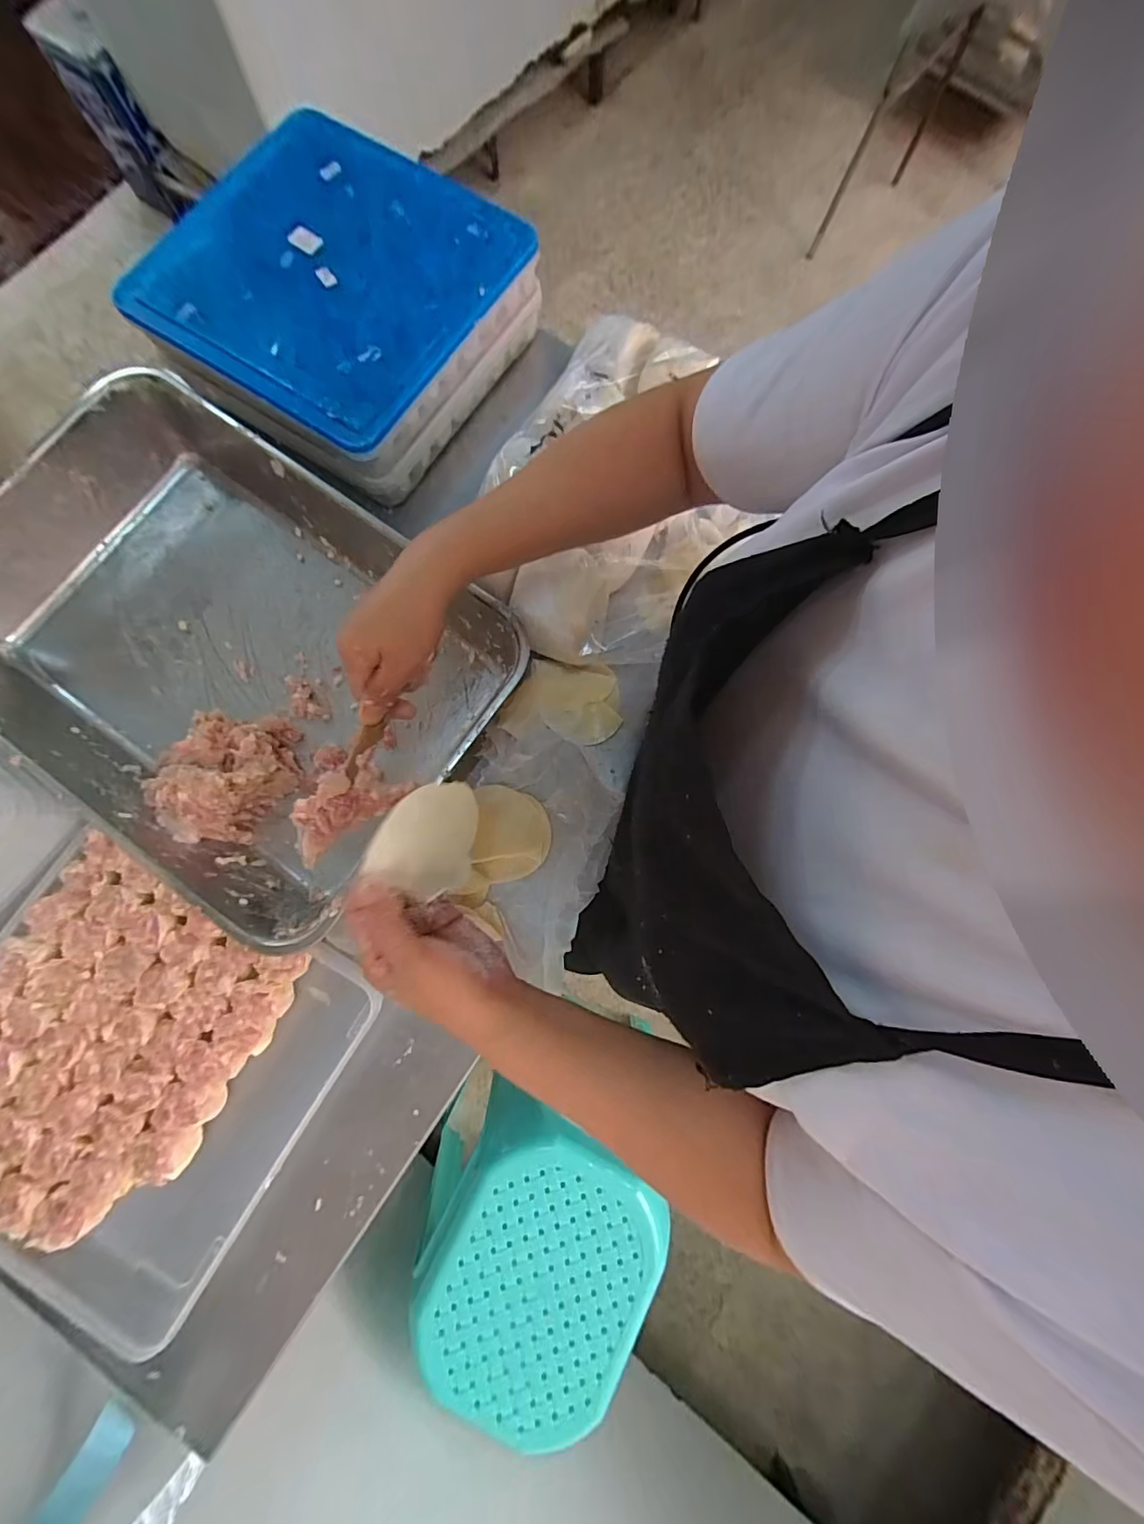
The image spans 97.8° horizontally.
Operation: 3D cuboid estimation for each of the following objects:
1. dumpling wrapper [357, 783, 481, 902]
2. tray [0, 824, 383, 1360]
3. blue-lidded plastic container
[{"bbox_3d":[-0.092,0.051,0.322,0.007,0.076,0.075,17,101,35],"label":"dumpling wrapper"},{"bbox_3d":[-0.364,0.252,0.421,0.293,0.057,0.294,30,81,4],"label":"tray"},{"bbox_3d":[-0.230,-0.459,0.505,0.295,0.082,0.284,33,81,5],"label":"blue-lidded plastic container"}]

